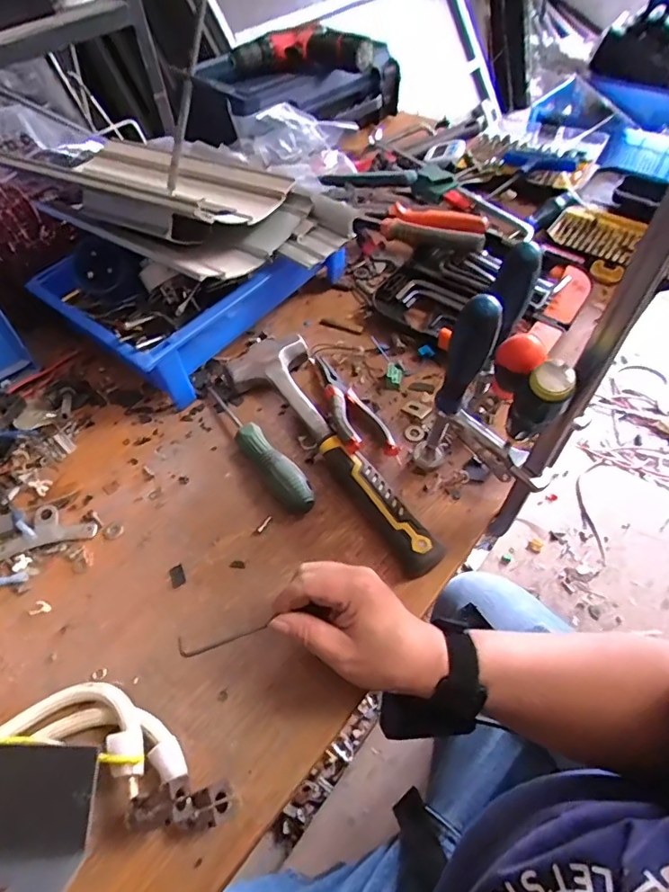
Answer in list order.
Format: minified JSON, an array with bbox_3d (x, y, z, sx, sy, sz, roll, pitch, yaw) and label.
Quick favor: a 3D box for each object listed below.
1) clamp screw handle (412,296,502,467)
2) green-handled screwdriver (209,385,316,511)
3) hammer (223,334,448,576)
[{"bbox_3d":[0.100,-0.043,0.430,0.030,0.192,0.031,19,56,16],"label":"clamp screw handle"},{"bbox_3d":[-0.080,-0.006,0.502,0.027,0.031,0.188,-32,58,-20],"label":"green-handled screwdriver"},{"bbox_3d":[0.008,-0.008,0.503,0.084,0.028,0.294,-35,59,-21],"label":"hammer"}]

